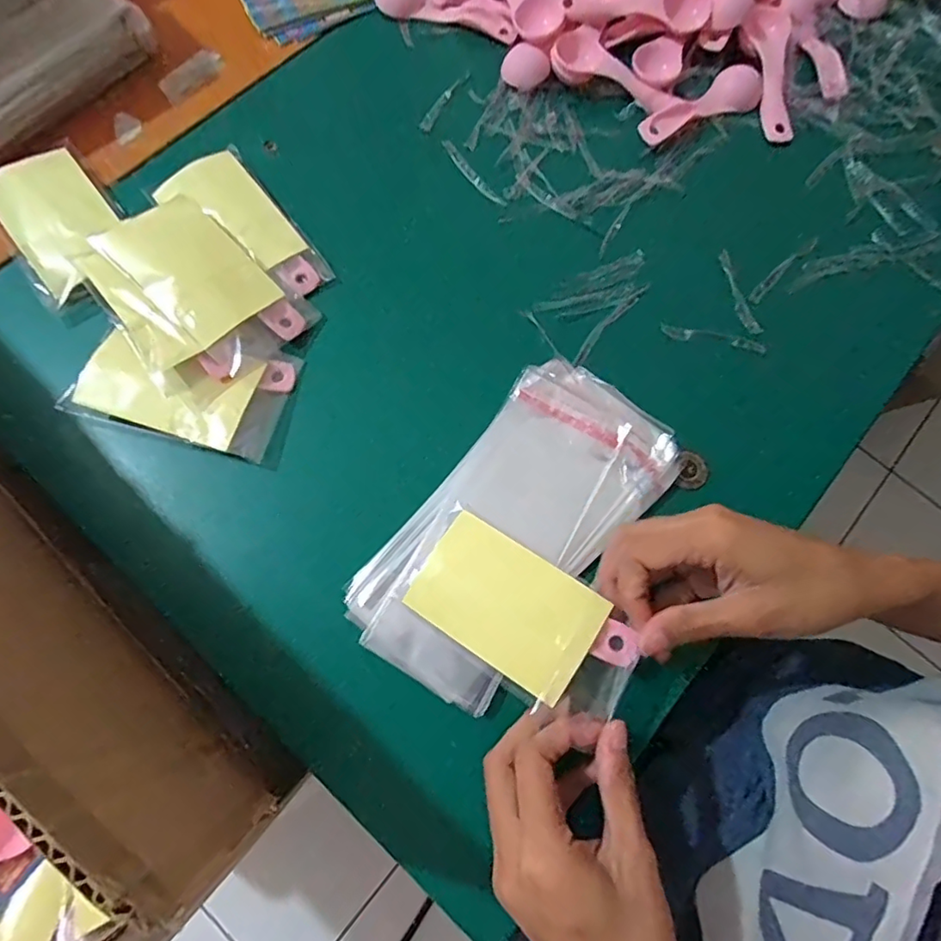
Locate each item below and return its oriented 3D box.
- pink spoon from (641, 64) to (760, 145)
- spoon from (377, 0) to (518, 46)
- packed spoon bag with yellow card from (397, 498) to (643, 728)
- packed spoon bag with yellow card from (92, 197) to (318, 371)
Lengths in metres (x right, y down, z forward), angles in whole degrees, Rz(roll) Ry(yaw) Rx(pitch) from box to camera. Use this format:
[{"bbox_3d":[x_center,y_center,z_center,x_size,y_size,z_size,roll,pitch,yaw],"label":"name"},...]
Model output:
[{"bbox_3d":[0.172,-0.265,0.412,0.107,0.025,0.035,-39,81,-7],"label":"pink spoon"},{"bbox_3d":[-0.017,-0.356,0.426,0.109,0.014,0.030,15,73,1],"label":"spoon"},{"bbox_3d":[0.025,0.074,0.289,0.122,0.015,0.063,36,83,11],"label":"packed spoon bag with yellow card"},{"bbox_3d":[-0.158,-0.116,0.335,0.115,0.008,0.067,43,64,-1],"label":"packed spoon bag with yellow card"}]

